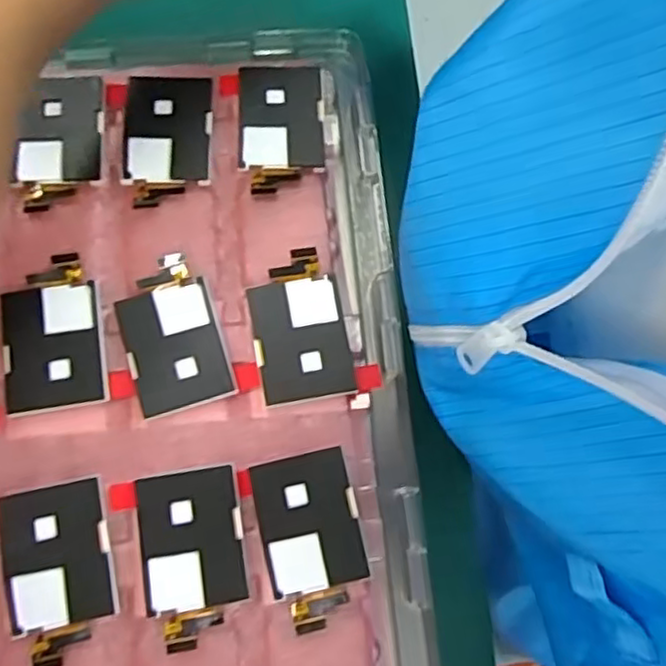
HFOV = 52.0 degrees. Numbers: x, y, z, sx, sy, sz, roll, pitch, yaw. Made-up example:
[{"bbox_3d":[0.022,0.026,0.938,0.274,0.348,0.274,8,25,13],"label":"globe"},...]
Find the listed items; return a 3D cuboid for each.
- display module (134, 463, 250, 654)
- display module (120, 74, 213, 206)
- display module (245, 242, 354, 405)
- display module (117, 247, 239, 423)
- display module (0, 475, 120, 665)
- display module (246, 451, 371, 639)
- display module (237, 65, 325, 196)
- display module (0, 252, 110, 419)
[{"bbox_3d":[-0.048,0.076,0.235,0.034,0.007,0.056,-8,75,-5],"label":"display module"},{"bbox_3d":[-0.068,-0.078,0.276,0.036,0.006,0.055,-1,75,-4],"label":"display module"},{"bbox_3d":[-0.013,-0.003,0.259,0.034,0.005,0.057,-10,76,-6],"label":"display module"},{"bbox_3d":[-0.060,0.000,0.256,0.034,0.007,0.057,-18,76,-8],"label":"display module"},{"bbox_3d":[-0.092,0.080,0.231,0.034,0.006,0.057,-11,76,-6],"label":"display module"},{"bbox_3d":[-0.007,0.071,0.238,0.034,0.006,0.056,-12,76,-6],"label":"display module"},{"bbox_3d":[-0.022,-0.084,0.280,0.035,0.004,0.057,-1,75,-3],"label":"display module"},{"bbox_3d":[-0.104,0.000,0.253,0.034,0.006,0.057,-11,76,-6],"label":"display module"}]

